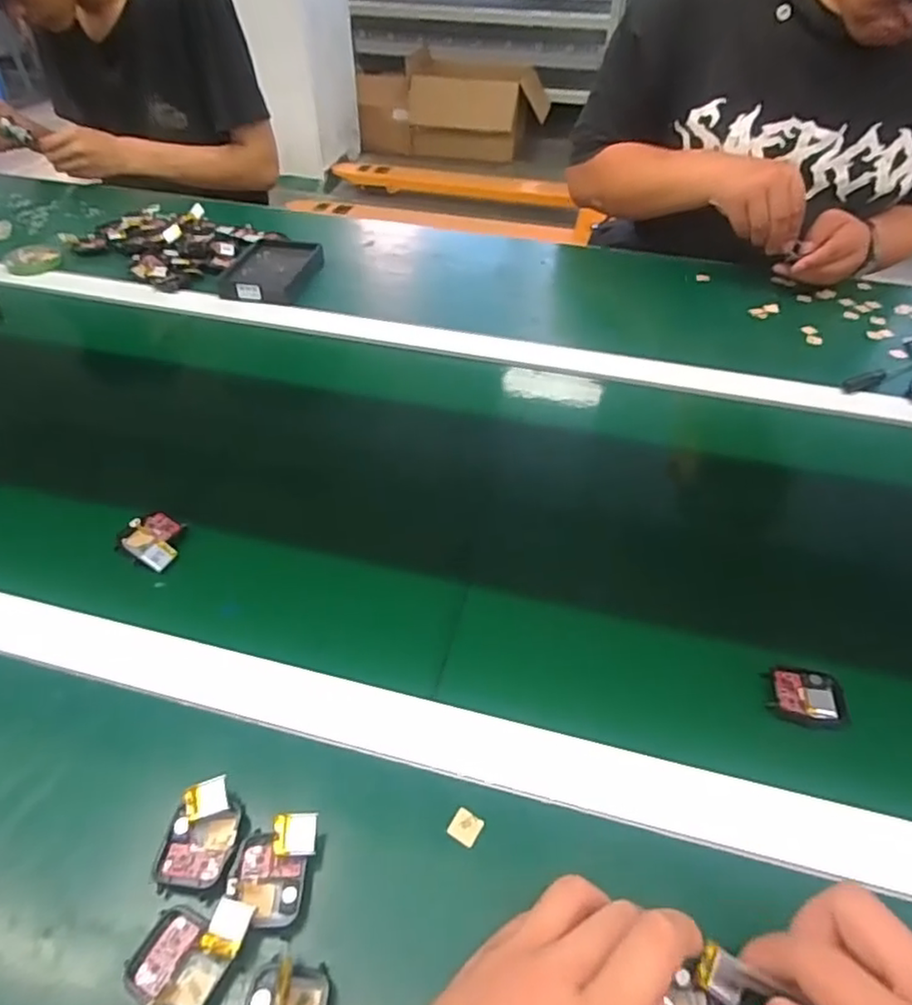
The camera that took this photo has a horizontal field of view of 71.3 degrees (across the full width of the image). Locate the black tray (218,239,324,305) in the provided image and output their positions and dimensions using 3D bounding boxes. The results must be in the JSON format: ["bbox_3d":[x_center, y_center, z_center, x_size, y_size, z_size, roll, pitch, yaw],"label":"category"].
[{"bbox_3d":[-0.232,-0.297,0.810,0.103,0.022,0.156,2,44,2],"label":"black tray"}]

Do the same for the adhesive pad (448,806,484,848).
[{"bbox_3d":[0.006,0.178,0.350,0.016,0.004,0.016,26,49,23],"label":"adhesive pad"}]

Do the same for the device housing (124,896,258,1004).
[{"bbox_3d":[-0.128,0.213,0.303,0.048,0.017,0.050,15,46,14],"label":"device housing"}]

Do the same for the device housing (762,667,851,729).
[{"bbox_3d":[0.223,0.124,0.406,0.045,0.009,0.039,7,45,7],"label":"device housing"}]

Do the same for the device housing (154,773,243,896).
[{"bbox_3d":[-0.134,0.178,0.339,0.037,0.025,0.050,5,44,4],"label":"device housing"}]

